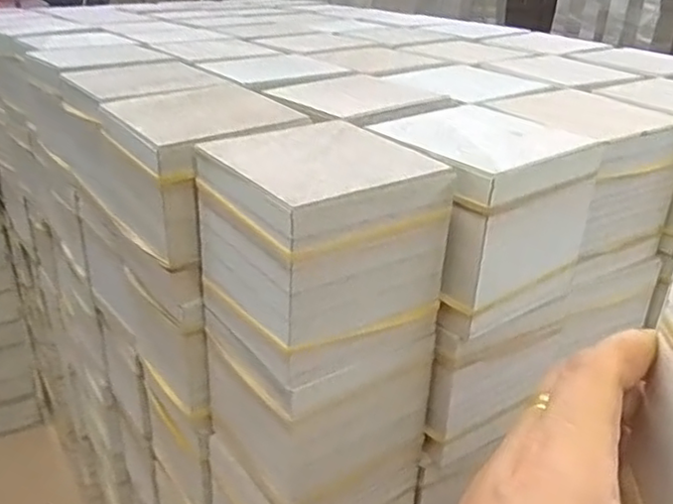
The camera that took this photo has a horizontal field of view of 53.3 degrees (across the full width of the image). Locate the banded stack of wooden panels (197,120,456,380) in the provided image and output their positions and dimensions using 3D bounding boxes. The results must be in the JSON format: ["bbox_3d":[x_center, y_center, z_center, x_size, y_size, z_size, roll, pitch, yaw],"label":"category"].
[{"bbox_3d":[-0.010,-0.003,0.329,0.092,0.094,0.090,-17,32,-32],"label":"banded stack of wooden panels"}]

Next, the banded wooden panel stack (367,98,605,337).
[{"bbox_3d":[0.075,-0.015,0.366,0.096,0.096,0.080,-19,33,-34],"label":"banded wooden panel stack"}]

